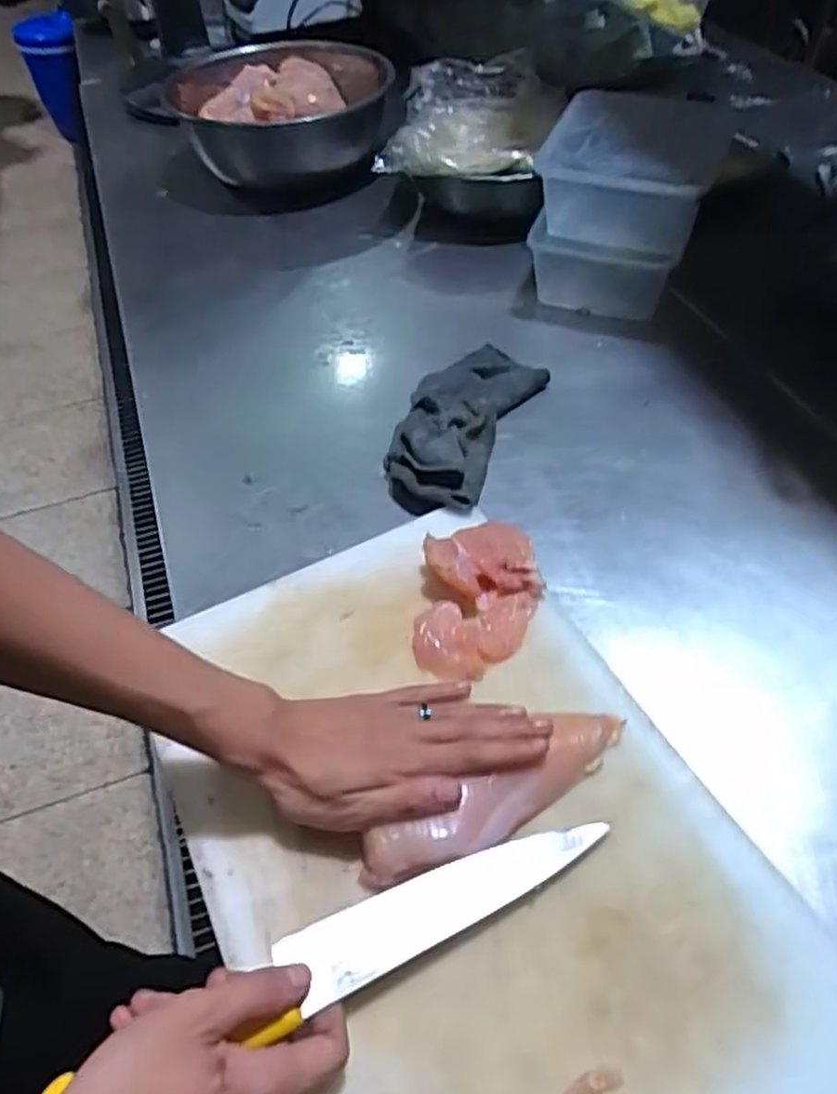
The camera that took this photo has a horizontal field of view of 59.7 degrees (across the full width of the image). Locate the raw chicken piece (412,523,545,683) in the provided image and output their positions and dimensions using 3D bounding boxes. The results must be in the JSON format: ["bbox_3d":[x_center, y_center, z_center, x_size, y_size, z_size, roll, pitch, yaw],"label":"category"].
[{"bbox_3d":[0.045,0.032,0.539,0.089,0.032,0.131,5,50,9],"label":"raw chicken piece"}]

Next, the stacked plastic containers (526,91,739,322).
[{"bbox_3d":[0.221,-0.370,0.792,0.158,0.161,0.159,16,53,18],"label":"stacked plastic containers"}]

